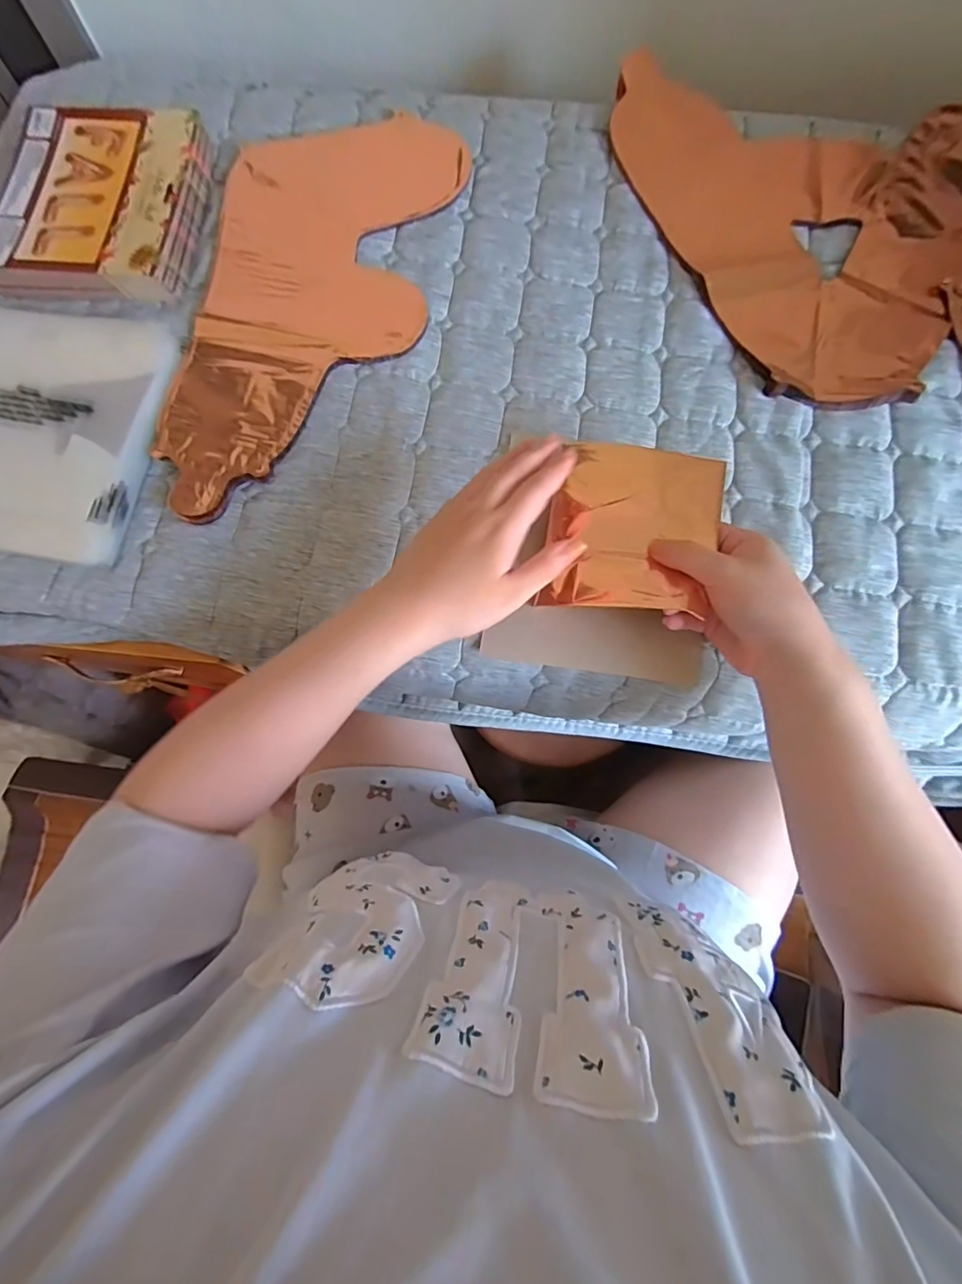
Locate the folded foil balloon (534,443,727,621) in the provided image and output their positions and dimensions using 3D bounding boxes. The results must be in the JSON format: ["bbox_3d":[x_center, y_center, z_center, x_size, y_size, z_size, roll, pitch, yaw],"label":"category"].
[{"bbox_3d":[0.111,-0.084,0.382,0.117,0.018,0.123,10,85,14],"label":"folded foil balloon"}]

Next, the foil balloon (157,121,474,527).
[{"bbox_3d":[-0.159,-0.310,0.469,0.207,0.013,0.432,12,78,4],"label":"foil balloon"}]

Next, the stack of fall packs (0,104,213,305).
[{"bbox_3d":[-0.355,-0.413,0.487,0.170,0.031,0.194,4,77,2],"label":"stack of fall packs"}]

